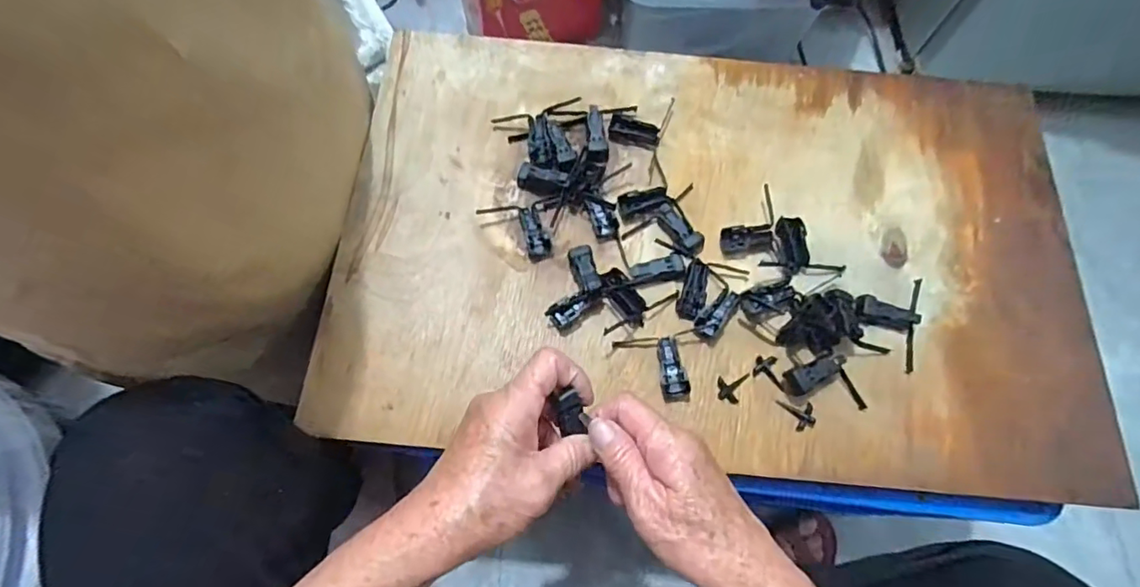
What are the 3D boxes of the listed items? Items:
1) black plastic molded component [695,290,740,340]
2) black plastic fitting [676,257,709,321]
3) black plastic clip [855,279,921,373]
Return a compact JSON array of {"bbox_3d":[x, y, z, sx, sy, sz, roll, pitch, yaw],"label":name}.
[{"bbox_3d":[0.123,0.016,0.453,0.020,0.014,0.045,39,74,11],"label":"black plastic molded component"},{"bbox_3d":[0.105,-0.004,0.460,0.021,0.010,0.053,17,71,4],"label":"black plastic fitting"},{"bbox_3d":[0.268,0.018,0.457,0.054,0.015,0.081,15,71,4],"label":"black plastic clip"}]

